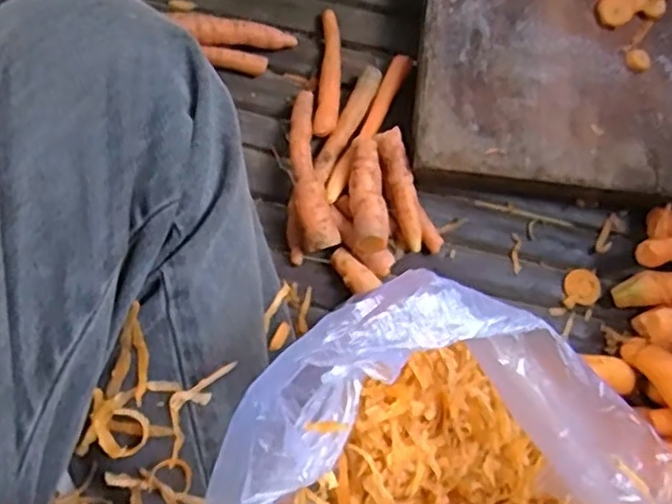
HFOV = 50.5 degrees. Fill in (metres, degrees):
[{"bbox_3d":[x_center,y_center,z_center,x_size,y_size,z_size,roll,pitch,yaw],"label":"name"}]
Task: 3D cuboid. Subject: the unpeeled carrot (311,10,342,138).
[{"bbox_3d":[-0.004,-0.112,0.450,0.015,0.022,0.085,5,77,-1],"label":"unpeeled carrot"}]

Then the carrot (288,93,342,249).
[{"bbox_3d":[-0.017,-0.050,0.427,0.022,0.030,0.102,-10,77,-4],"label":"carrot"}]

